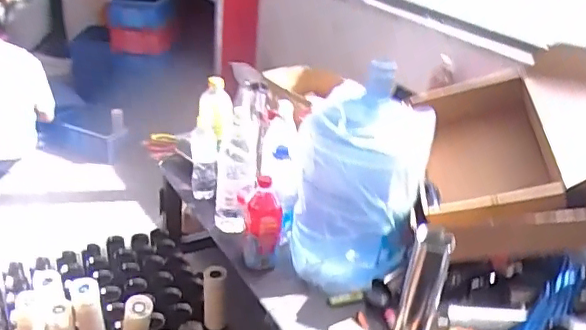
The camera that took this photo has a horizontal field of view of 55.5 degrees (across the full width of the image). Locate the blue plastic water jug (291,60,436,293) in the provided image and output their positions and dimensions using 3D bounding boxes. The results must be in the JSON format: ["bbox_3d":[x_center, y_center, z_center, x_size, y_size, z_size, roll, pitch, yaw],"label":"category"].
[{"bbox_3d":[0.149,0.025,1.252,0.269,0.415,0.288,6,28,2],"label":"blue plastic water jug"}]

